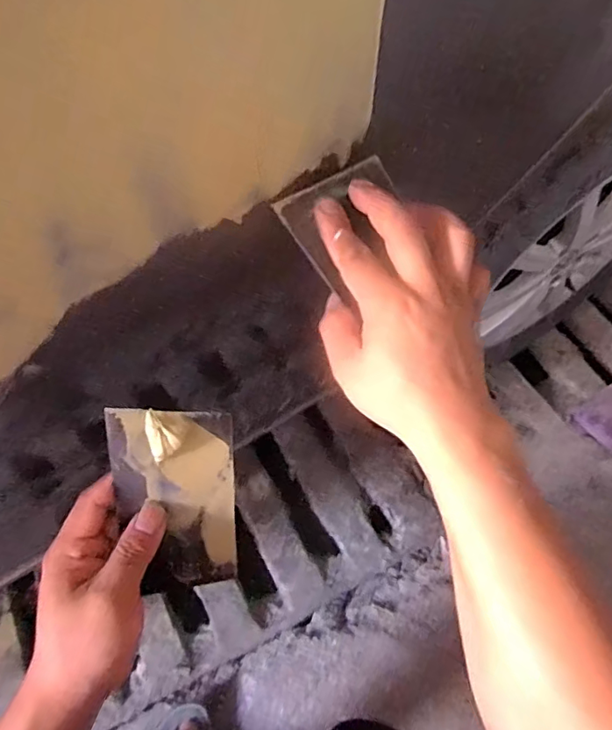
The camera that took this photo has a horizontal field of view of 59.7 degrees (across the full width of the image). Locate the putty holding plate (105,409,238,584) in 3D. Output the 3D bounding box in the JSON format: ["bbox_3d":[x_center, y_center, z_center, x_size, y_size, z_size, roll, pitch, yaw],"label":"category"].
[{"bbox_3d":[-0.081,0.088,0.340,0.073,0.128,0.010,-4,19,-16],"label":"putty holding plate"}]

